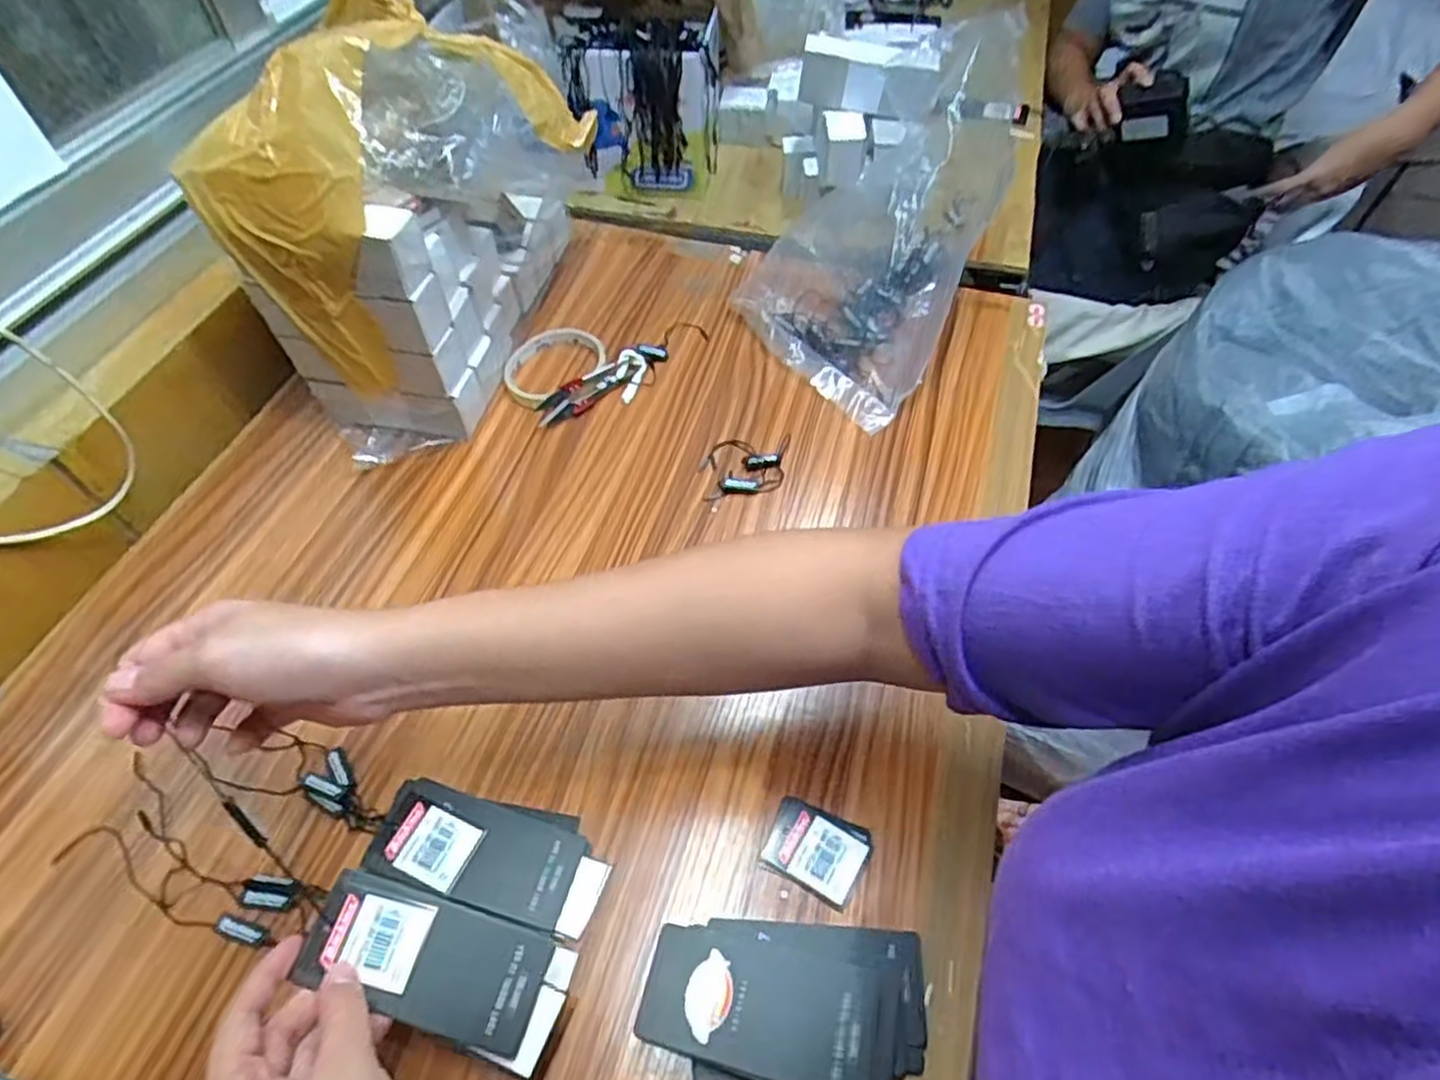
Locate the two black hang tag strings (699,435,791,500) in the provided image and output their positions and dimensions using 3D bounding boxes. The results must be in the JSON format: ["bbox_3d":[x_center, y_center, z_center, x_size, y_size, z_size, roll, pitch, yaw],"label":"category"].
[{"bbox_3d":[0.018,-0.057,0.570,0.063,0.009,0.065,7,55,5],"label":"two black hang tag strings"}]

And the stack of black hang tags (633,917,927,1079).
[{"bbox_3d":[0.032,0.224,0.360,0.131,0.023,0.074,4,55,3],"label":"stack of black hang tags"}]

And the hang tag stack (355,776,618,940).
[{"bbox_3d":[-0.123,0.169,0.406,0.121,0.016,0.055,12,55,9],"label":"hang tag stack"}]

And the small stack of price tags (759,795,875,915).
[{"bbox_3d":[0.053,0.169,0.409,0.053,0.008,0.043,22,57,15],"label":"small stack of price tags"}]

